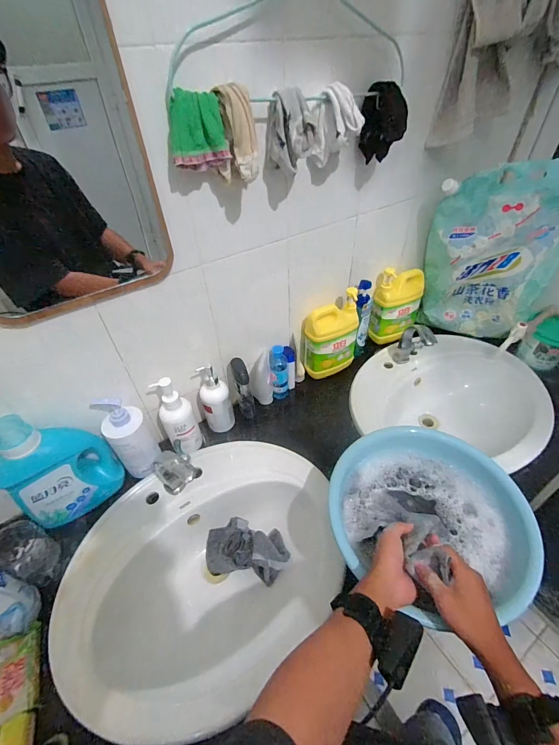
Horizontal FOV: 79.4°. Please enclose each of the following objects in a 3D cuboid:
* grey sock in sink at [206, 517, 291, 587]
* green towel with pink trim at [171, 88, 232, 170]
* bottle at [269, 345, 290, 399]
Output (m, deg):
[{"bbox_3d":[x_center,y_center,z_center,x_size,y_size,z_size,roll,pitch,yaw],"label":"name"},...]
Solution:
[{"bbox_3d":[-0.073,0.384,0.739,0.185,0.079,0.108,9,45,12],"label":"grey sock in sink"},{"bbox_3d":[-0.116,-0.342,0.480,0.081,0.088,0.023,-20,46,-17],"label":"green towel with pink trim"},{"bbox_3d":[0.000,0.011,0.895,0.046,0.175,0.048,-1,44,1],"label":"bottle"}]

